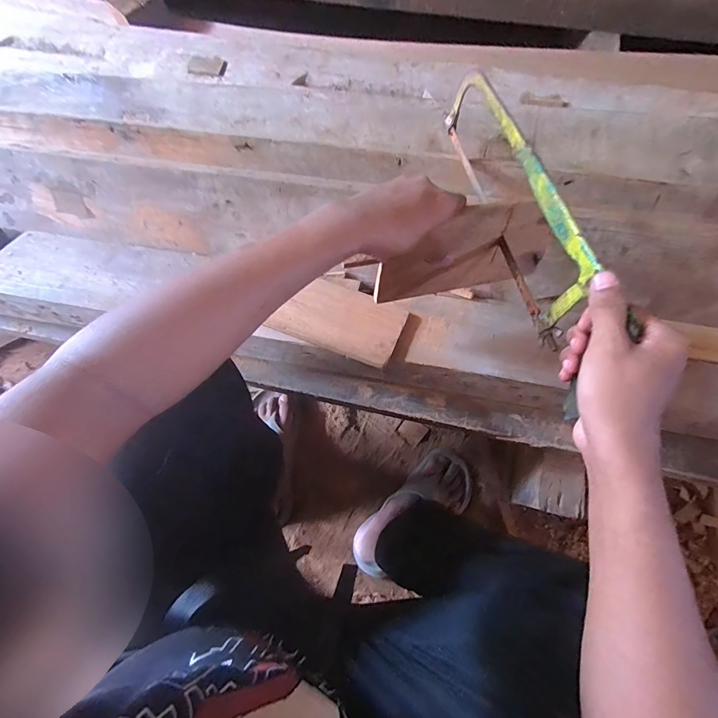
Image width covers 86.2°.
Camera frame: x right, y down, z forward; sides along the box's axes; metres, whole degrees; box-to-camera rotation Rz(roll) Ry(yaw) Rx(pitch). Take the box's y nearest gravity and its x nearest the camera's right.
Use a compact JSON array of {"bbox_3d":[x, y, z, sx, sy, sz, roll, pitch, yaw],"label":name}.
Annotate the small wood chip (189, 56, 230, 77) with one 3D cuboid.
[{"bbox_3d":[-0.281,-0.546,0.713,0.076,0.006,0.044,9,74,4],"label":"small wood chip"}]

